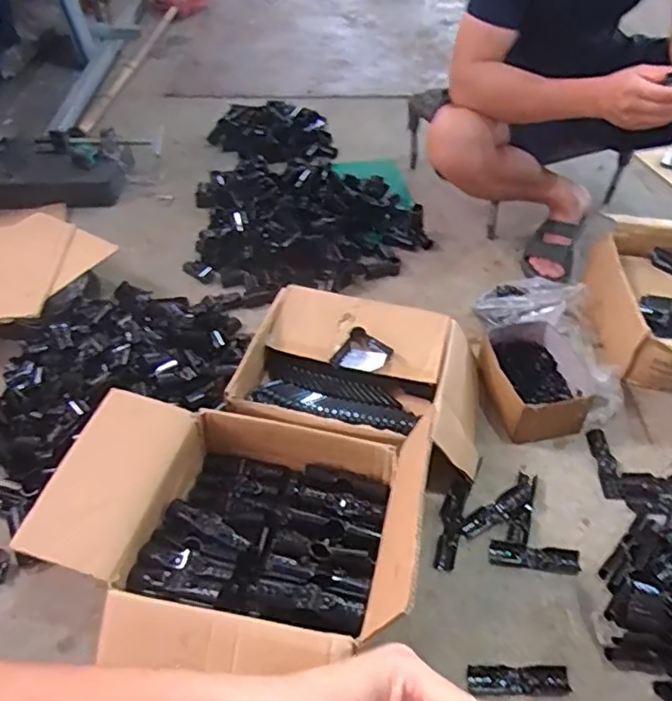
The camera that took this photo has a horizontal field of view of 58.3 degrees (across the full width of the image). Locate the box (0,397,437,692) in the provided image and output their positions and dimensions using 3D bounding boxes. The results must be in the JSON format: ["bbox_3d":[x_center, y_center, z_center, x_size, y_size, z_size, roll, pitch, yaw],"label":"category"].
[{"bbox_3d":[-0.140,0.212,0.817,0.475,0.225,0.341,7,47,6],"label":"box"}]

